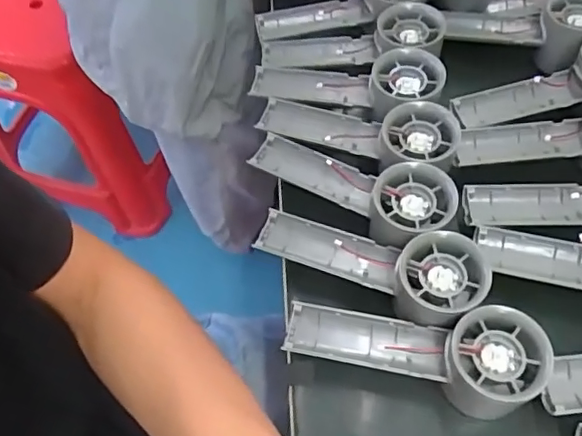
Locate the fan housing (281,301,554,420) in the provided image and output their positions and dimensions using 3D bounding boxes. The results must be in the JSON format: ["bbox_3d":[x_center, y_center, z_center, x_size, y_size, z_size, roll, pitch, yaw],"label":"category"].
[{"bbox_3d":[0.077,0.085,0.361,0.159,0.045,0.055,5,60,18],"label":"fan housing"}]

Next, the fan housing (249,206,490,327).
[{"bbox_3d":[0.051,0.029,0.383,0.156,0.027,0.055,12,61,22],"label":"fan housing"}]

